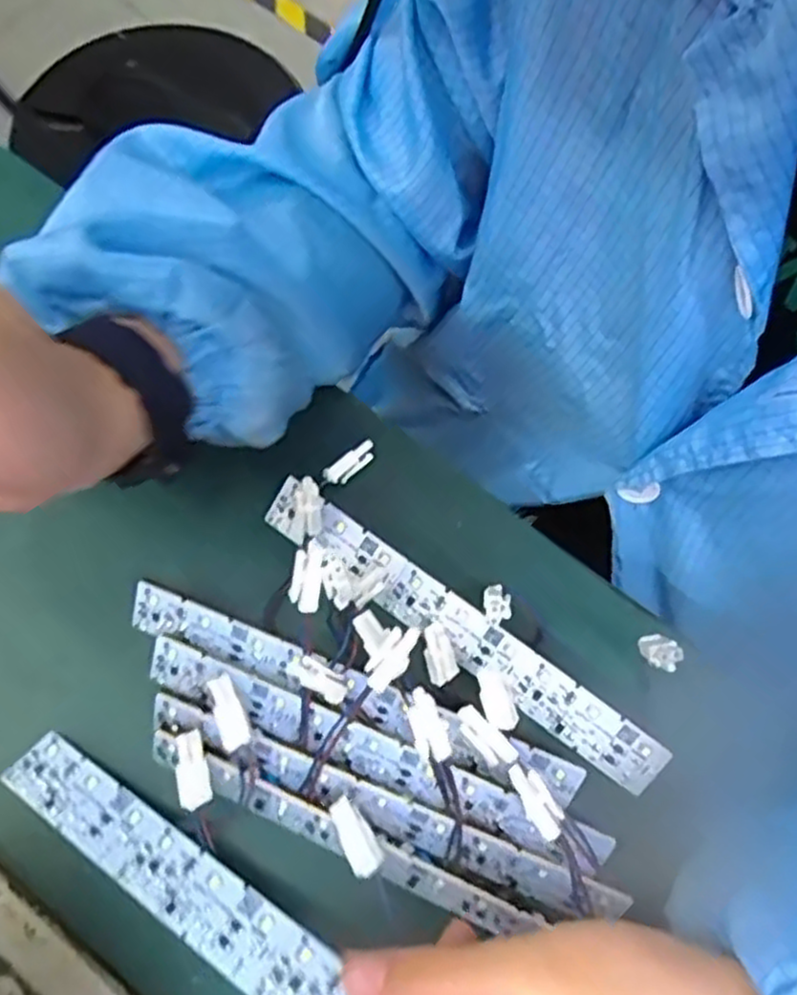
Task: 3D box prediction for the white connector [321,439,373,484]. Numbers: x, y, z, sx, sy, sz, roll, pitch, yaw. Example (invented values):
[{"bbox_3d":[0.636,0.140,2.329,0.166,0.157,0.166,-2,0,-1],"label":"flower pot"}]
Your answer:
[{"bbox_3d":[-0.021,-0.016,0.344,0.027,0.008,0.009,-38,76,-13],"label":"white connector"}]

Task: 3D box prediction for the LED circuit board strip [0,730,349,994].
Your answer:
[{"bbox_3d":[-0.067,0.138,0.257,0.187,0.004,0.025,25,50,24],"label":"LED circuit board strip"}]

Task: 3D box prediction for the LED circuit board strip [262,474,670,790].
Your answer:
[{"bbox_3d":[0.024,0.054,0.313,0.189,0.004,0.025,35,105,11],"label":"LED circuit board strip"}]

